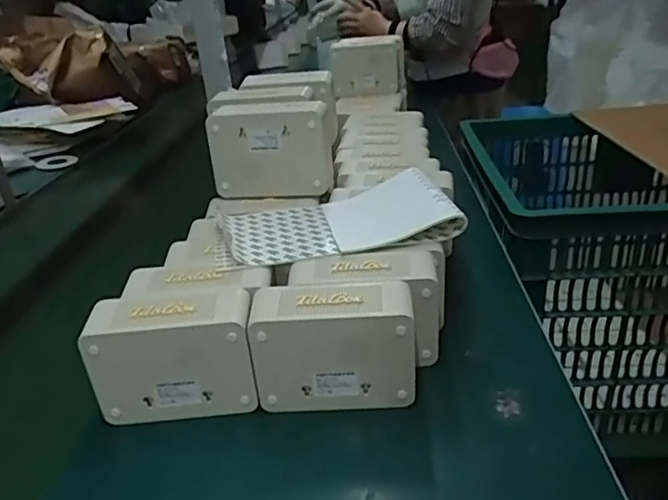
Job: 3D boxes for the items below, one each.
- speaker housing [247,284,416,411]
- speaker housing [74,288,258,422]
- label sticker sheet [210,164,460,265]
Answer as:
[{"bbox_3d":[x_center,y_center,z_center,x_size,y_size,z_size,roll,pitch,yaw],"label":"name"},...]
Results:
[{"bbox_3d":[0.002,0.090,0.514,0.142,0.114,0.059,-3,27,3],"label":"speaker housing"},{"bbox_3d":[-0.142,0.102,0.517,0.138,0.116,0.052,-5,27,0],"label":"speaker housing"},{"bbox_3d":[-0.003,-0.023,0.614,0.242,0.063,0.133,-9,27,-9],"label":"label sticker sheet"}]

